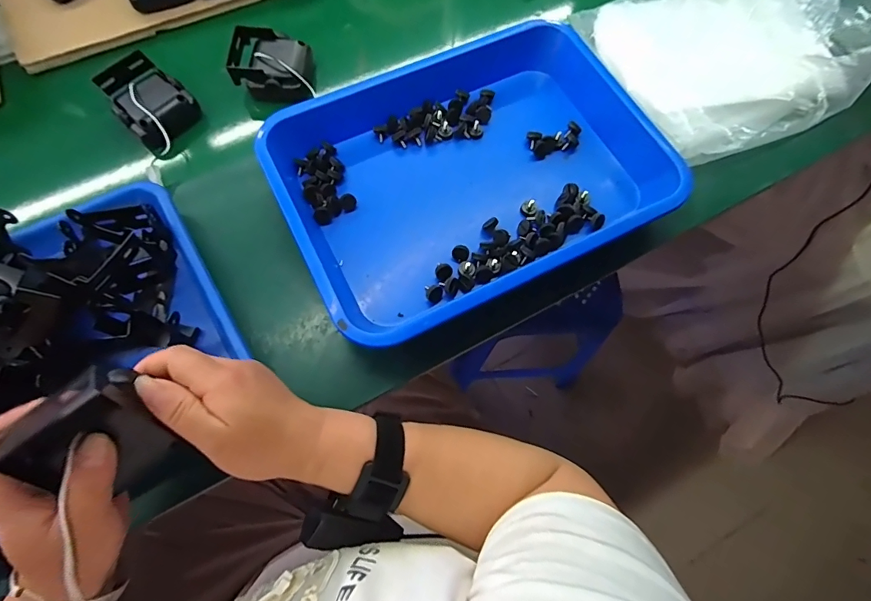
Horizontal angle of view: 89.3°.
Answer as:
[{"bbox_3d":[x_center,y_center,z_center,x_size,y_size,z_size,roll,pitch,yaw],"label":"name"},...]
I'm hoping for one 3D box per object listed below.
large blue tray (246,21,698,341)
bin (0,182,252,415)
[{"bbox_3d":[0.032,-0.140,0.439,0.362,0.057,0.280,-25,76,-9],"label":"large blue tray"},{"bbox_3d":[-0.344,0.051,0.345,0.332,0.085,0.221,-36,75,-13],"label":"bin"}]

